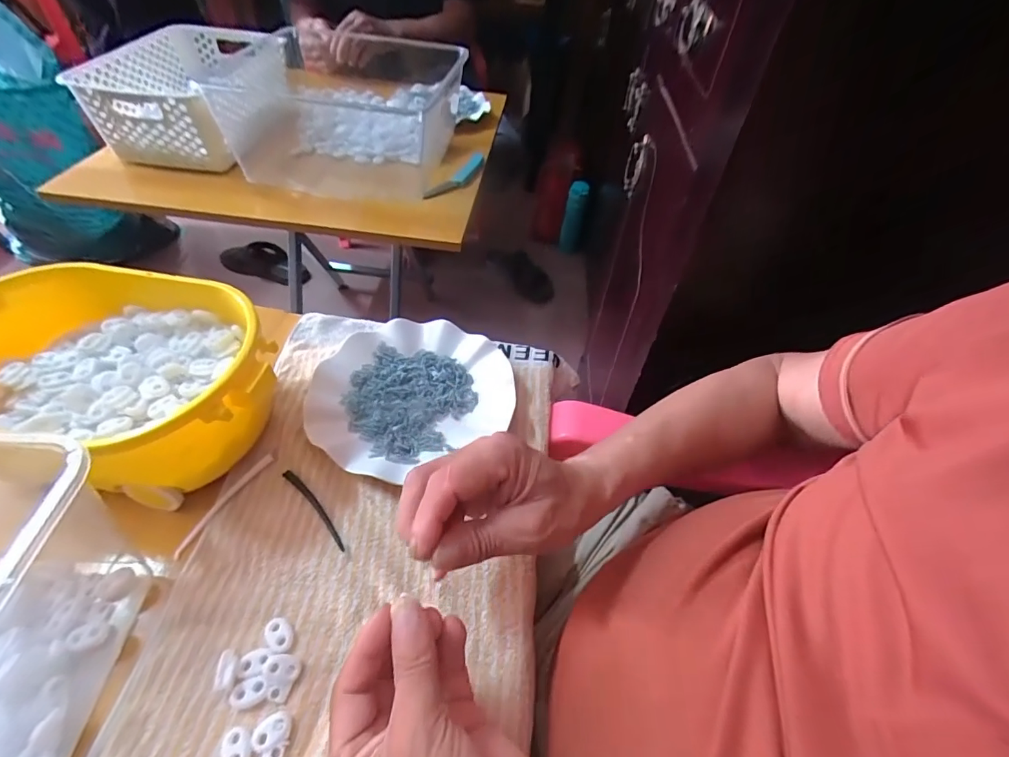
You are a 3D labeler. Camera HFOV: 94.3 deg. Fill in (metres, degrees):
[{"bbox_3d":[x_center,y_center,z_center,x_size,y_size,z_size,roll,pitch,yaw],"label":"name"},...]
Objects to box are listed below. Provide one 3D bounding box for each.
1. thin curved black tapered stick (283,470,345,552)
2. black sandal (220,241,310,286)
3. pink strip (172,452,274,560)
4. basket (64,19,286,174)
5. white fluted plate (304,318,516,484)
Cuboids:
[{"bbox_3d":[-0.150,0.102,0.372,0.084,0.006,0.009,38,56,26],"label":"thin curved black tapered stick"},{"bbox_3d":[-0.654,-0.325,1.294,0.203,0.091,0.082,3,40,-42],"label":"black sandal"},{"bbox_3d":[-0.220,0.096,0.369,0.008,0.004,0.095,23,50,15],"label":"pink strip"},{"bbox_3d":[-0.497,-0.449,0.747,0.209,0.112,0.316,-1,48,-5],"label":"basket"},{"bbox_3d":[-0.090,0.010,0.444,0.183,0.023,0.157,-27,55,-25],"label":"white fluted plate"}]

